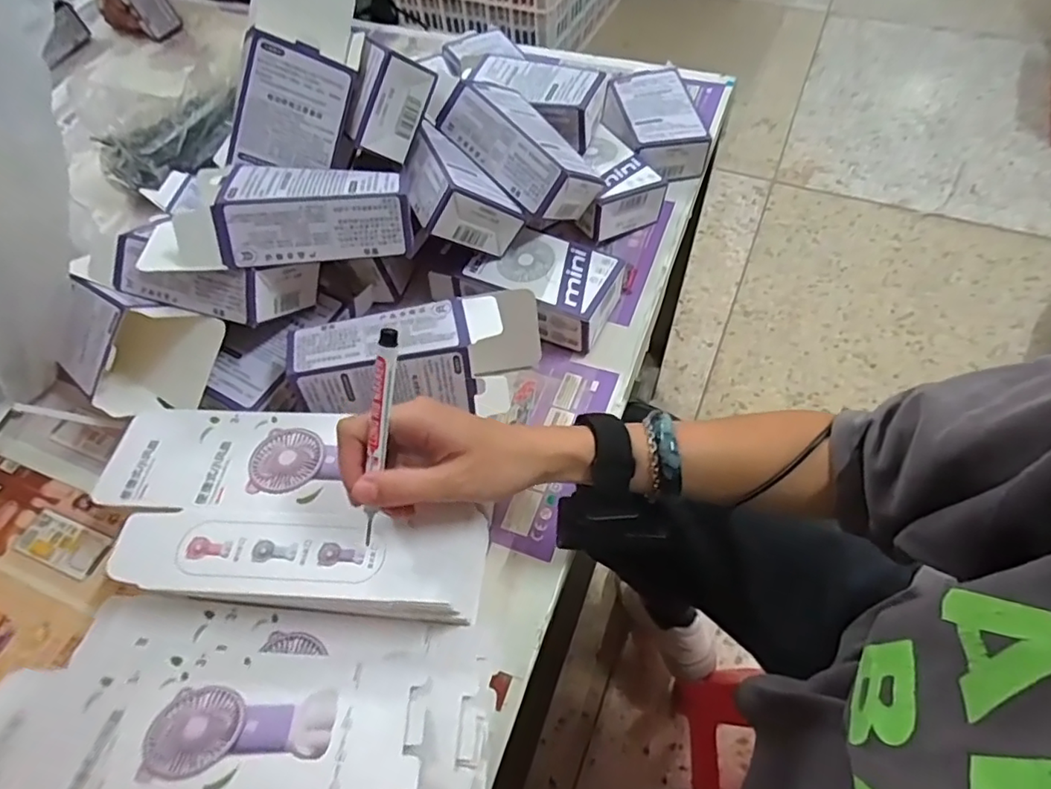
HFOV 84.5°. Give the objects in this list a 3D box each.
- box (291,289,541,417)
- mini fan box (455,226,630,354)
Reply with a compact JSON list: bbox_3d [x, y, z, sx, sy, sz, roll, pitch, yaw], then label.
[{"bbox_3d":[-0.078,-0.023,0.462,0.184,0.075,0.063,-11,61,-7],"label":"box"},{"bbox_3d":[0.017,-0.097,0.518,0.130,0.043,0.085,21,61,15],"label":"mini fan box"}]

